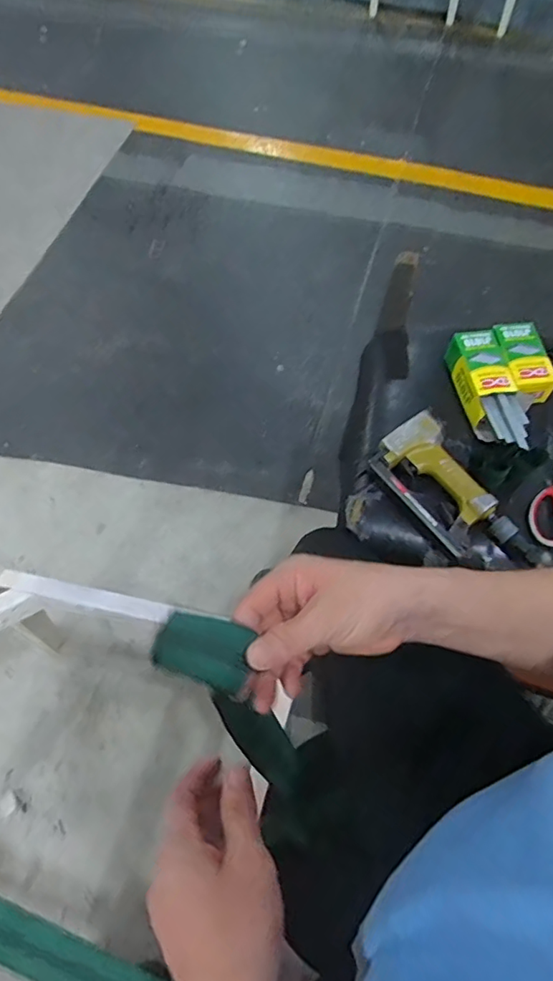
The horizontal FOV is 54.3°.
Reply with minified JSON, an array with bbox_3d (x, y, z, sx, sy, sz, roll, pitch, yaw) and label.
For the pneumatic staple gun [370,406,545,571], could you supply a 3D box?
[{"bbox_3d":[0.234,0.012,0.720,0.117,0.041,0.246,-29,63,-16],"label":"pneumatic staple gun"}]

